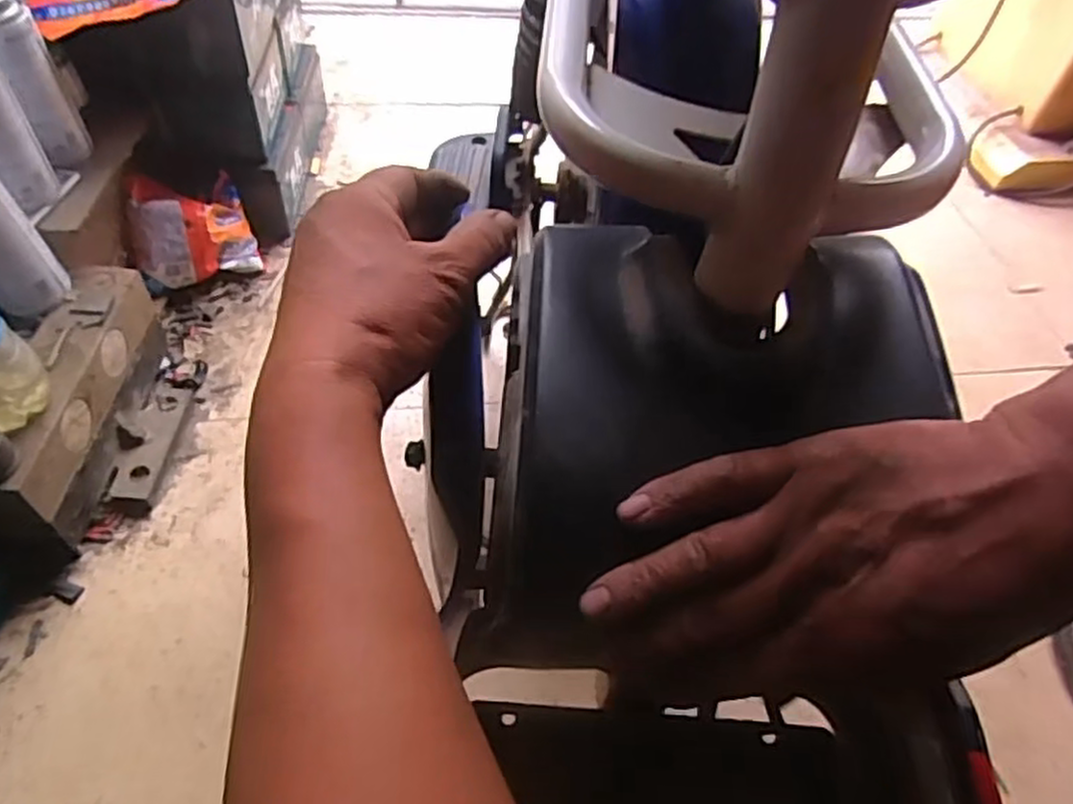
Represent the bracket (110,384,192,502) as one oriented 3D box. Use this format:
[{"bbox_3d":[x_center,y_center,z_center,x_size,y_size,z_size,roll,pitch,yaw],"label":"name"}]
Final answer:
[{"bbox_3d":[-0.362,0.031,0.704,0.040,0.033,0.138,6,52,-1],"label":"bracket"}]

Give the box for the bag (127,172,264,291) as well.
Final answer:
[{"bbox_3d":[-0.383,-0.187,0.828,0.124,0.096,0.095,-18,56,-19],"label":"bag"}]

